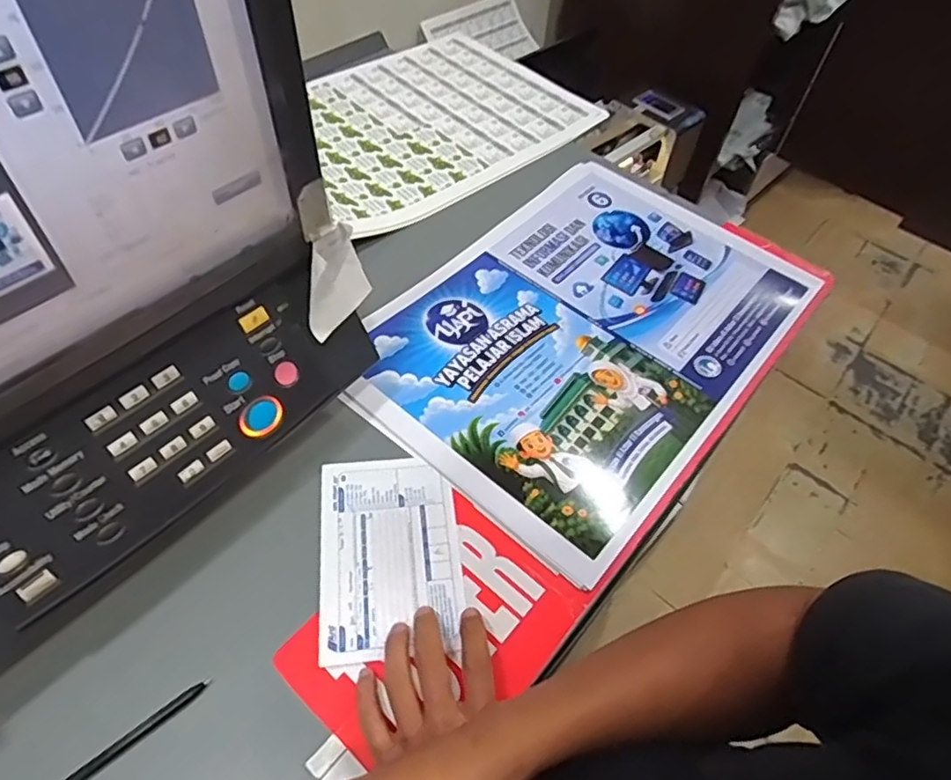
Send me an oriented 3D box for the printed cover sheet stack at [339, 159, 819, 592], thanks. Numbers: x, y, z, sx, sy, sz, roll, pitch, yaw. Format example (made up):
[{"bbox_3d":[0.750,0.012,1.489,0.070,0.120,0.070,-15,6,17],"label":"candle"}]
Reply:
[{"bbox_3d":[0.115,-0.074,0.645,0.307,0.013,0.472,36,58,20],"label":"printed cover sheet stack"}]

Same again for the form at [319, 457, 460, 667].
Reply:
[{"bbox_3d":[-0.068,0.124,0.486,0.102,0.004,0.159,-3,53,-7],"label":"form"}]

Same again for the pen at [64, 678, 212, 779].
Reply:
[{"bbox_3d":[-0.232,0.230,0.385,0.138,0.006,0.011,-33,62,-26],"label":"pen"}]

